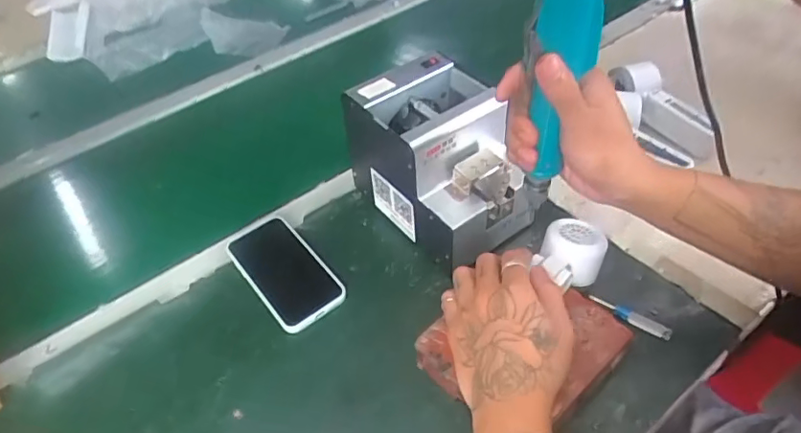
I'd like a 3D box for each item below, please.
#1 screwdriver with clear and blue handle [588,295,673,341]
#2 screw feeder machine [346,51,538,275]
[{"bbox_3d":[0.220,0.096,0.524,0.078,0.006,0.015,26,54,26],"label":"screwdriver with clear and blue handle"},{"bbox_3d":[0.047,-0.061,0.590,0.134,0.147,0.172,-27,50,-19],"label":"screw feeder machine"}]

